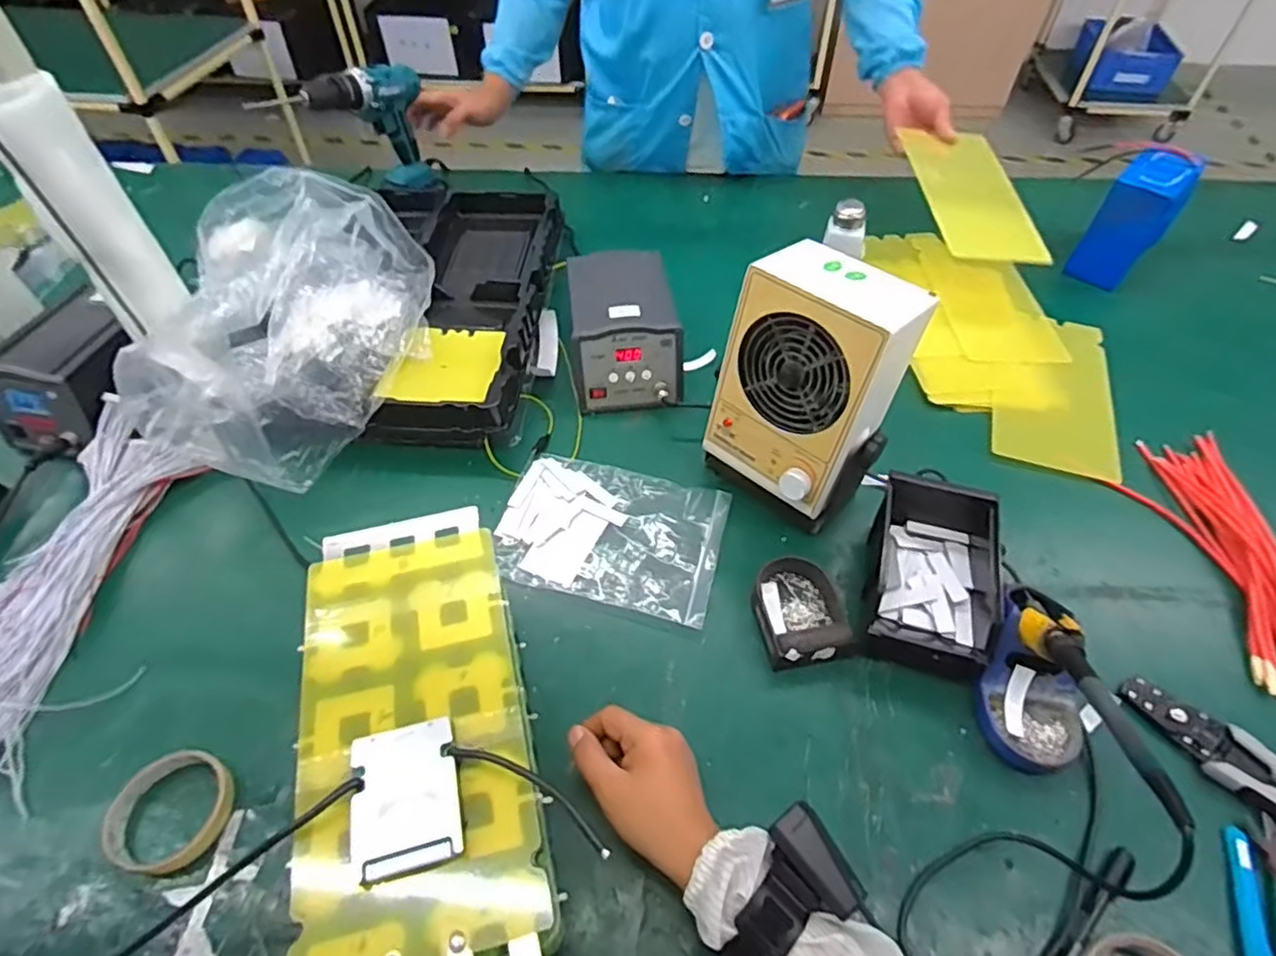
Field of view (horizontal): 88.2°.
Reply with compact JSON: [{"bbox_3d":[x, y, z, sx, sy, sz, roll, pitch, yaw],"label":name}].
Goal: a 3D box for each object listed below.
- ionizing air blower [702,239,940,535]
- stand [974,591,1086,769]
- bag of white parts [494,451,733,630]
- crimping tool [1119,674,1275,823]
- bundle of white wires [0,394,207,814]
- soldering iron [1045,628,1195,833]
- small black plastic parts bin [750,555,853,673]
[{"bbox_3d":[0.167,-0.079,0.643,0.128,0.235,0.155,-36,59,-25],"label":"ionizing air blower"},{"bbox_3d":[0.344,0.163,0.560,0.086,0.086,0.147,11,52,9],"label":"stand"},{"bbox_3d":[-0.030,0.054,0.691,0.230,0.018,0.166,12,53,10],"label":"bag of white parts"},{"bbox_3d":[0.508,0.239,0.540,0.057,0.014,0.200,-37,59,-25],"label":"crimping tool"},{"bbox_3d":[-0.579,0.121,0.607,0.166,0.043,0.484,-1,51,0],"label":"bundle of white wires"},{"bbox_3d":[0.330,0.162,0.460,0.025,0.020,0.180,8,24,7],"label":"soldering iron"},{"bbox_3d":[0.151,0.126,0.623,0.075,0.031,0.107,-6,52,-4],"label":"small black plastic parts bin"}]

